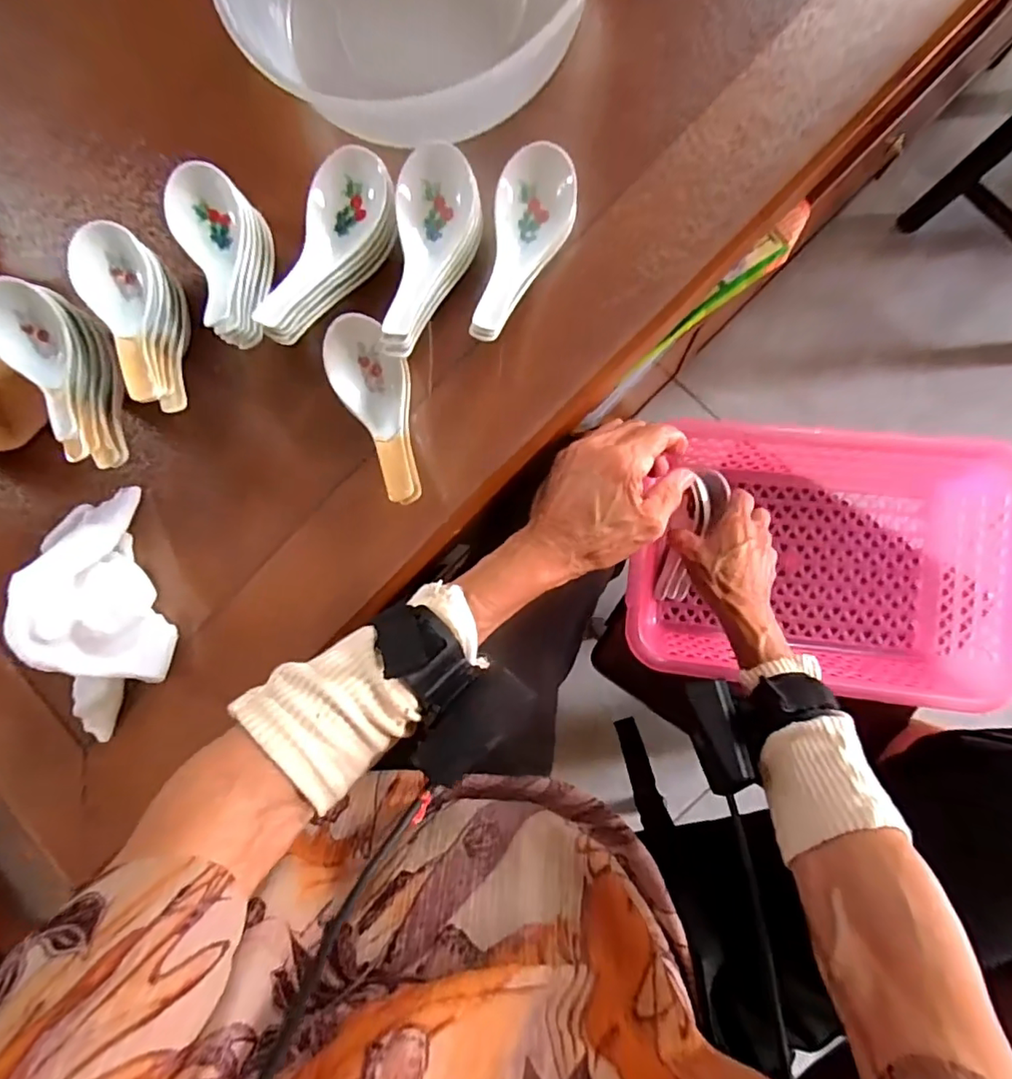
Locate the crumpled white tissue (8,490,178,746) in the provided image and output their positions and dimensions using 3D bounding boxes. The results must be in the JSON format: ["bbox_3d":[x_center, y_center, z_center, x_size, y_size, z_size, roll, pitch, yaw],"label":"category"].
[{"bbox_3d":[-0.269,0.049,0.361,0.081,0.064,0.157,-15,88,5],"label":"crumpled white tissue"}]

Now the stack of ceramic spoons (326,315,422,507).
[{"bbox_3d":[-0.075,-0.076,0.336,0.044,0.032,0.125,-25,68,6],"label":"stack of ceramic spoons"}]

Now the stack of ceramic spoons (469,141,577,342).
[{"bbox_3d":[0.009,-0.171,0.331,0.044,0.032,0.128,14,76,8],"label":"stack of ceramic spoons"}]

